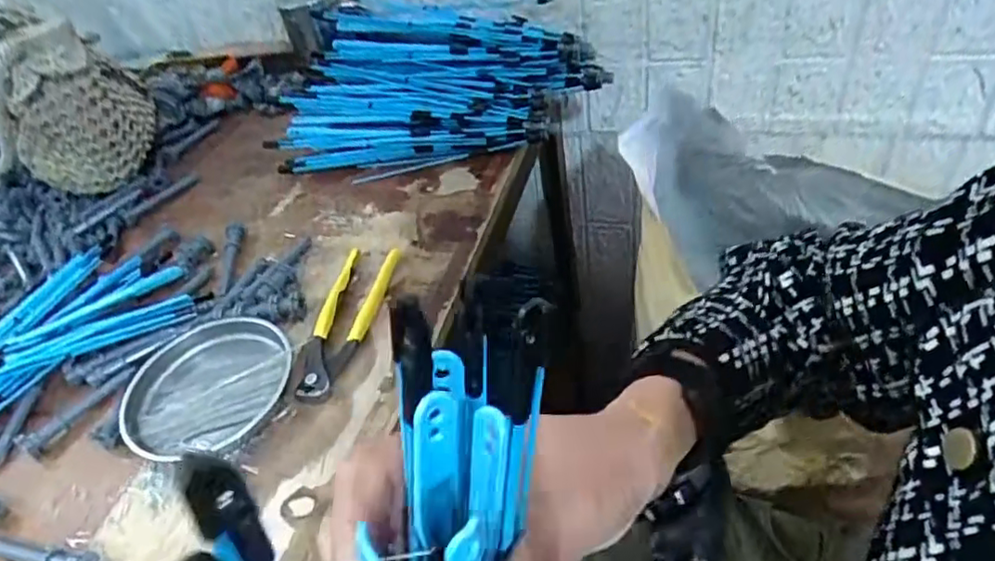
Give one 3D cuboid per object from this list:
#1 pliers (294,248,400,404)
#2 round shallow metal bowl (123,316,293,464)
[{"bbox_3d":[-0.126,0.031,0.531,0.050,0.023,0.168,-1,44,11],"label":"pliers"},{"bbox_3d":[-0.230,0.082,0.499,0.128,0.018,0.122,-6,43,6],"label":"round shallow metal bowl"}]

